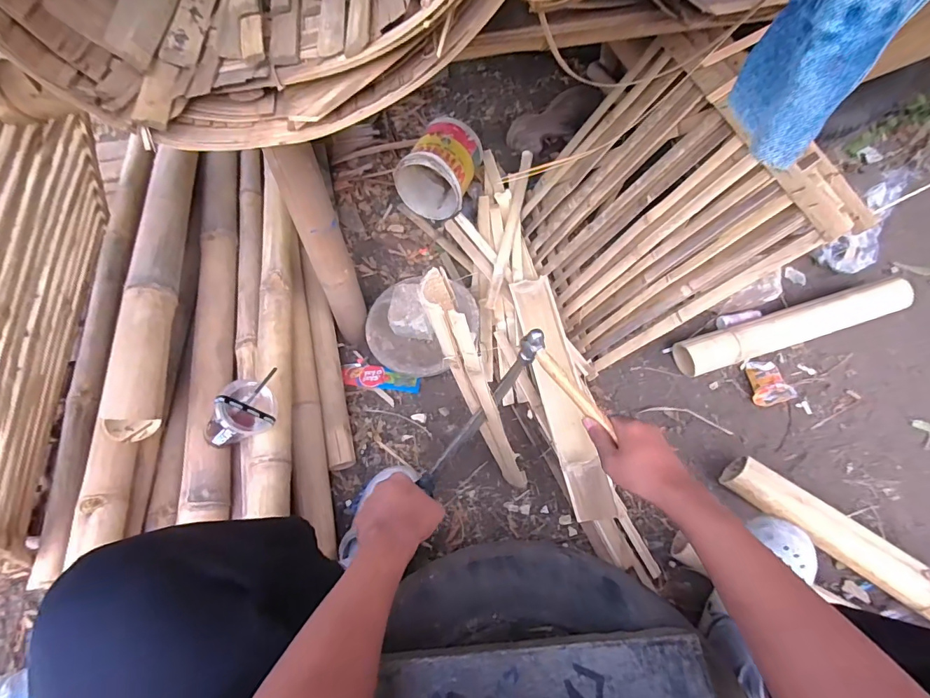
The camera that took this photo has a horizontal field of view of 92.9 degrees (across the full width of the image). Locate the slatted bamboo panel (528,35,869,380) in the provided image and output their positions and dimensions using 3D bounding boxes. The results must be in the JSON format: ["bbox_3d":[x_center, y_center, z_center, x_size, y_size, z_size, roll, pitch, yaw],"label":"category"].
[{"bbox_3d":[0.340,-0.286,0.878,0.041,0.522,0.521,1,62,-35],"label":"slatted bamboo panel"}]

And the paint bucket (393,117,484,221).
[{"bbox_3d":[-0.061,-0.470,1.166,0.179,0.194,0.194,21,61,14],"label":"paint bucket"}]

